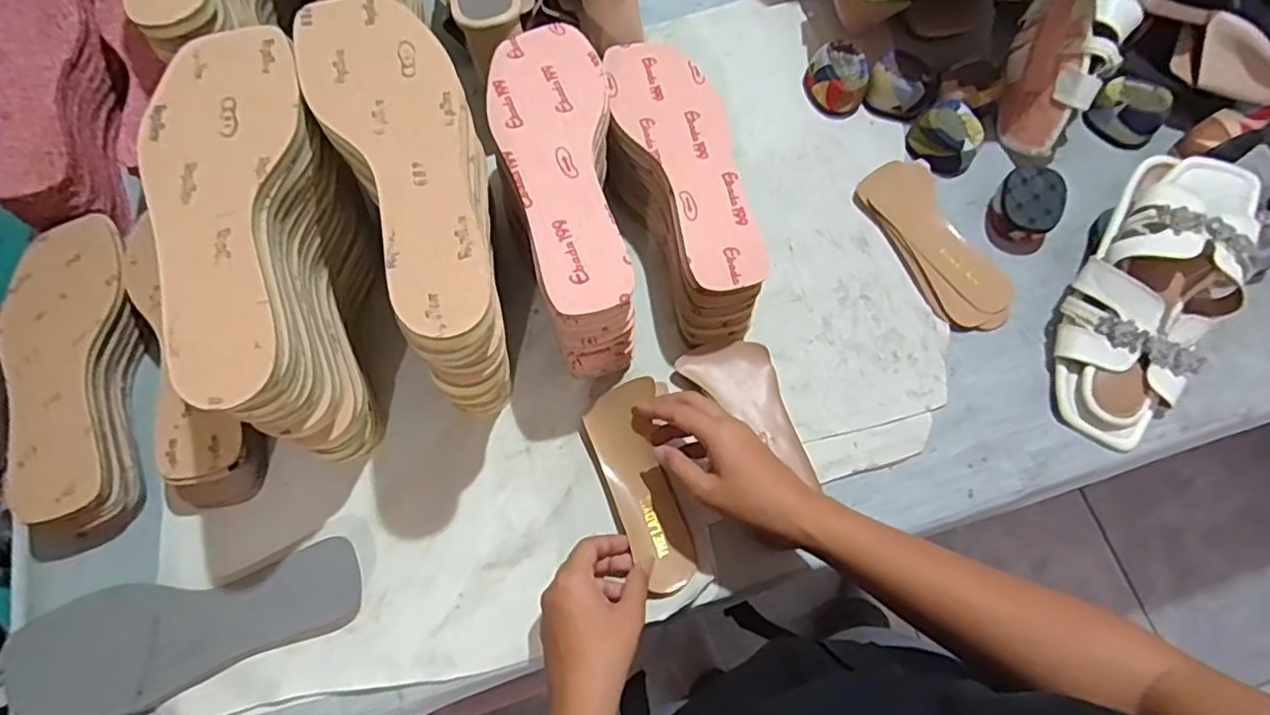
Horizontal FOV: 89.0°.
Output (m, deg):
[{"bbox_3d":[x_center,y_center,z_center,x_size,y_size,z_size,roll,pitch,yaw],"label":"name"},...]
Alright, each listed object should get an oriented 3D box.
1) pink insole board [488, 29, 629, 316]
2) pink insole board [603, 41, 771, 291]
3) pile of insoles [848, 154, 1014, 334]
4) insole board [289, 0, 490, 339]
[{"bbox_3d":[-0.056,-0.139,0.443,0.081,0.012,0.229,-6,70,-3],"label":"pink insole board"},{"bbox_3d":[0.044,-0.160,0.506,0.078,0.005,0.235,-21,71,-6],"label":"pink insole board"},{"bbox_3d":[0.264,-0.100,0.565,0.074,0.011,0.166,-27,71,-8],"label":"pile of insoles"},{"bbox_3d":[-0.128,-0.121,0.366,0.079,0.005,0.232,-25,72,-11],"label":"insole board"}]

